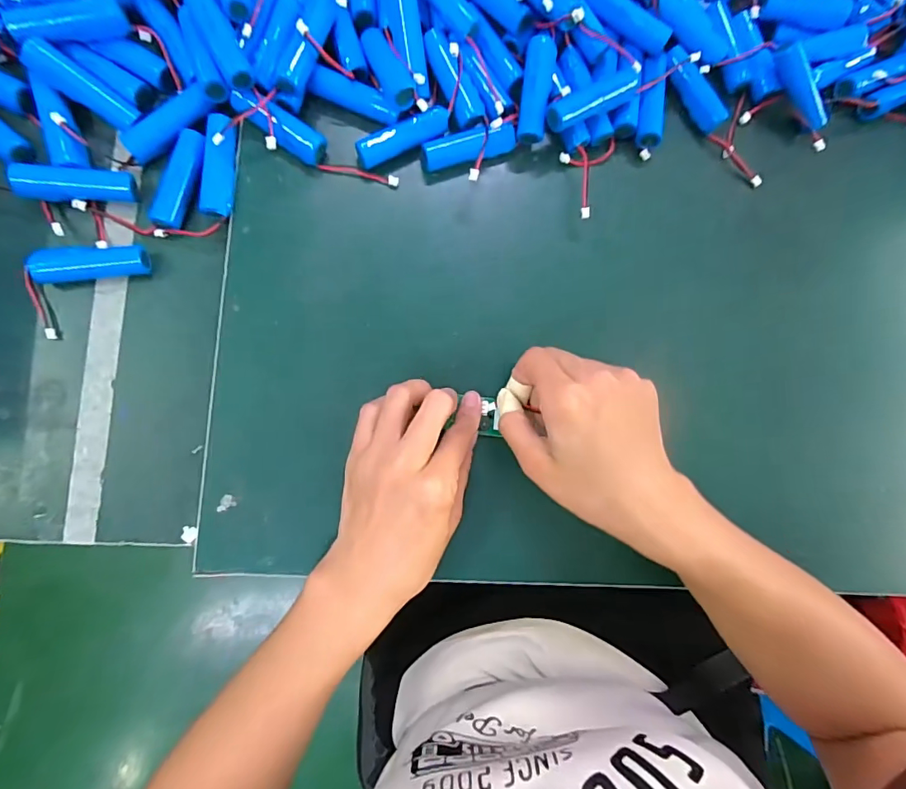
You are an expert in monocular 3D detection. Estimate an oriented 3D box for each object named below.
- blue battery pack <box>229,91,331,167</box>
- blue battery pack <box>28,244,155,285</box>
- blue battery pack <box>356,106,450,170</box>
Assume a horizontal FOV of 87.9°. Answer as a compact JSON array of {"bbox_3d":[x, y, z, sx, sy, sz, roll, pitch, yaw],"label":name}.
[{"bbox_3d":[-0.118,-0.186,0.322,0.067,0.018,0.023,39,82,-4],"label":"blue battery pack"},{"bbox_3d":[-0.244,-0.090,0.319,0.067,0.020,0.023,-10,90,-18],"label":"blue battery pack"},{"bbox_3d":[-0.035,-0.182,0.332,0.068,0.015,0.019,-27,90,-8],"label":"blue battery pack"}]

